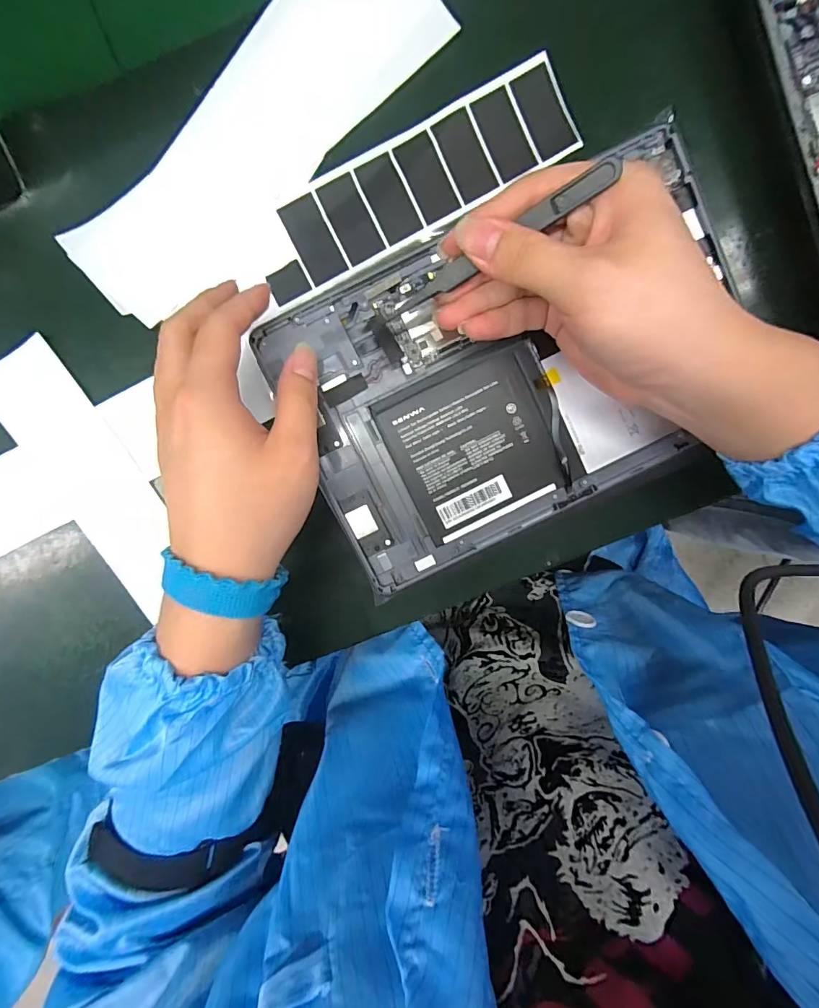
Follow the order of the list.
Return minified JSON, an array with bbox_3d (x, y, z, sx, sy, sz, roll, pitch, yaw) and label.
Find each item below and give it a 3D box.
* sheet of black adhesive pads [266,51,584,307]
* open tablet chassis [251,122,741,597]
[{"bbox_3d":[0.002,-0.198,0.278,0.209,0.004,0.054,-28,97,3],"label":"sheet of black adhesive pads"},{"bbox_3d":[0.060,-0.076,0.249,0.251,0.018,0.165,-25,97,5],"label":"open tablet chassis"}]

